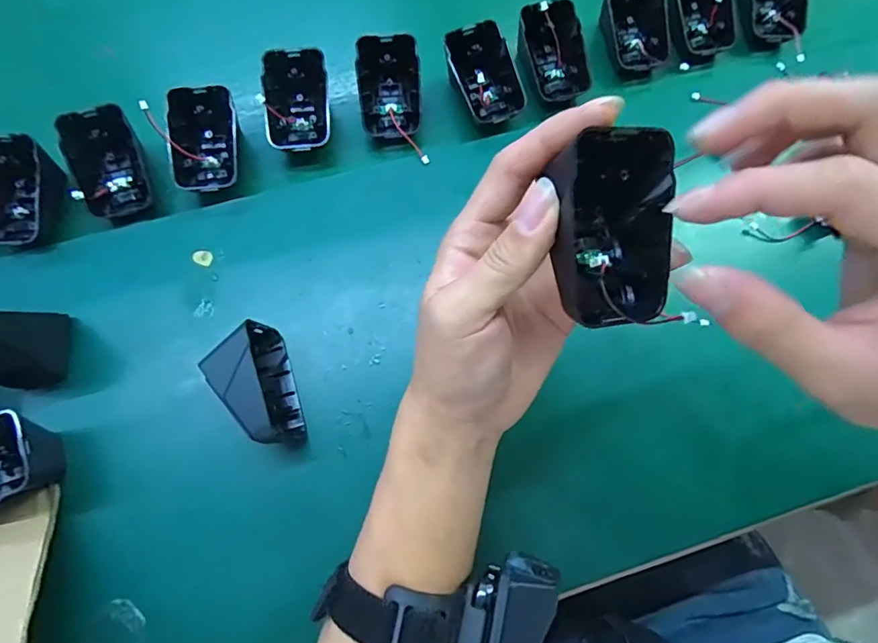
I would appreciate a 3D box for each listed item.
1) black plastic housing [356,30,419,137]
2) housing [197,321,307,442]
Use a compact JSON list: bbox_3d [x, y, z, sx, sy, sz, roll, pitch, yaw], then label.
[{"bbox_3d":[-0.036,-0.170,0.371,0.048,0.034,0.065,-6,73,-2],"label":"black plastic housing"},{"bbox_3d":[-0.107,0.037,0.292,0.041,0.045,0.068,-21,76,-5],"label":"housing"}]

